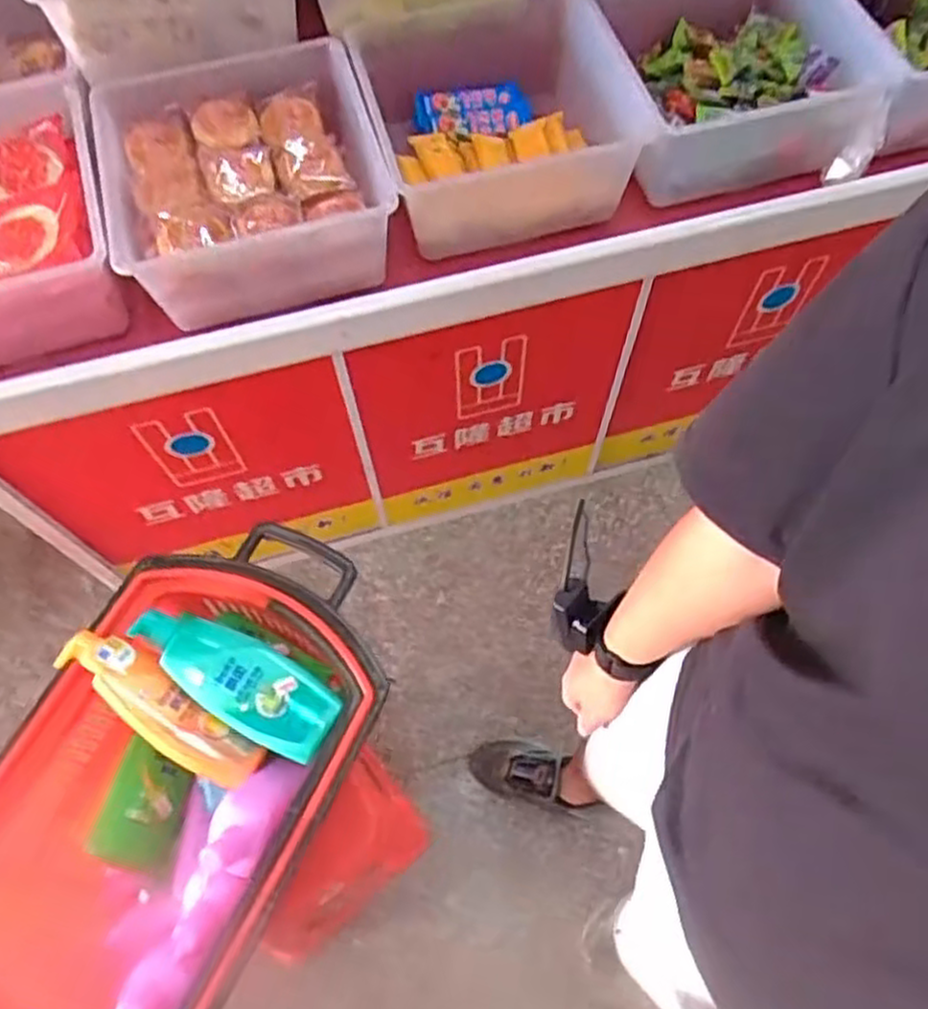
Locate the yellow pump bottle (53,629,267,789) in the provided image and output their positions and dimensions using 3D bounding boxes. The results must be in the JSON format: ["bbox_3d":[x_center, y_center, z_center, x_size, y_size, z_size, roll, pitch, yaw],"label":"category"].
[{"bbox_3d":[-0.355,0.236,0.895,0.260,0.055,0.076,40,70,-4],"label":"yellow pump bottle"}]

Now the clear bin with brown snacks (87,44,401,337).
[{"bbox_3d":[-0.253,-0.382,0.904,0.292,0.150,0.300,-16,65,-6],"label":"clear bin with brown snacks"}]

